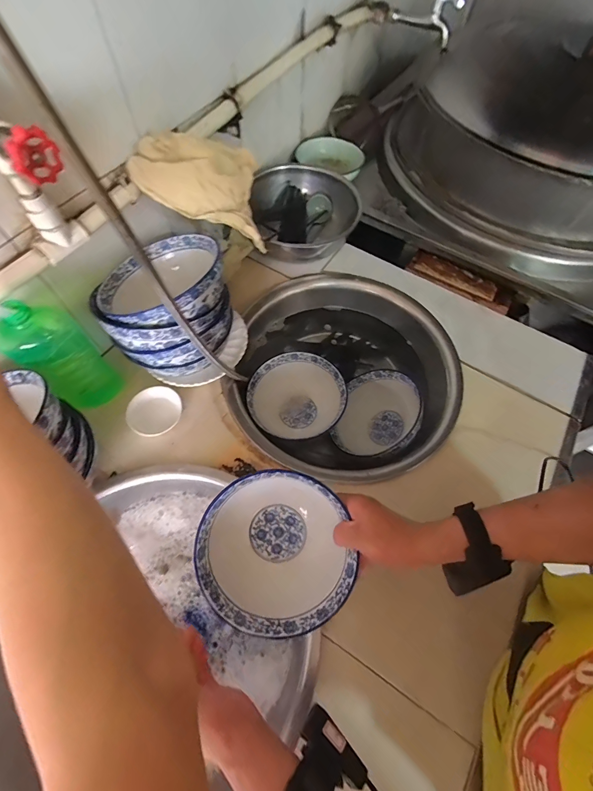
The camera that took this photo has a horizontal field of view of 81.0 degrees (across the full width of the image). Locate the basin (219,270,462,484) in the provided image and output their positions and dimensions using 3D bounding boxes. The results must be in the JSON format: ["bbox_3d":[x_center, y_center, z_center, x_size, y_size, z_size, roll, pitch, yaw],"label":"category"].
[{"bbox_3d":[0.107,-0.041,0.750,0.419,0.149,0.478,23,65,9],"label":"basin"}]

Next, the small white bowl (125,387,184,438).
[{"bbox_3d":[-0.250,0.027,0.616,0.081,0.023,0.092,37,68,15],"label":"small white bowl"}]

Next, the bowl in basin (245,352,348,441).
[{"bbox_3d":[0.000,0.003,0.740,0.201,0.090,0.181,7,64,1],"label":"bowl in basin"}]

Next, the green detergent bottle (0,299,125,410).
[{"bbox_3d":[-0.367,-0.062,0.544,0.076,0.205,0.095,39,69,16],"label":"green detergent bottle"}]

